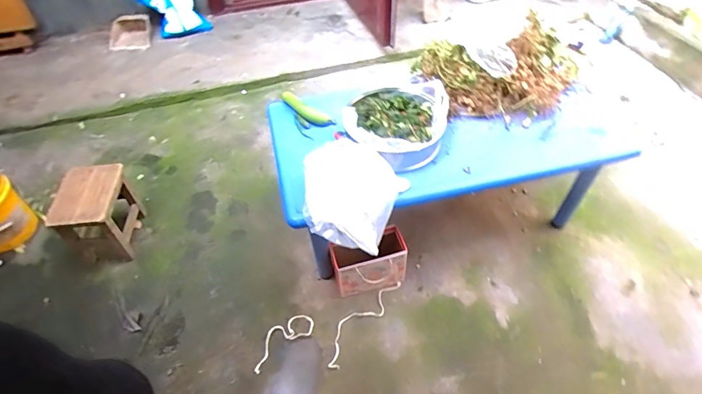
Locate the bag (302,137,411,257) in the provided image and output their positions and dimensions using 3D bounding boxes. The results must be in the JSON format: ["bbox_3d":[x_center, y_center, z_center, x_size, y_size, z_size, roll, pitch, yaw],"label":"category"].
[{"bbox_3d":[-0.010,-0.019,1.150,0.274,0.128,0.273,17,52,16],"label":"bag"}]

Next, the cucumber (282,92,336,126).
[{"bbox_3d":[-0.167,-0.317,1.483,0.255,0.032,0.060,33,61,26],"label":"cucumber"}]

